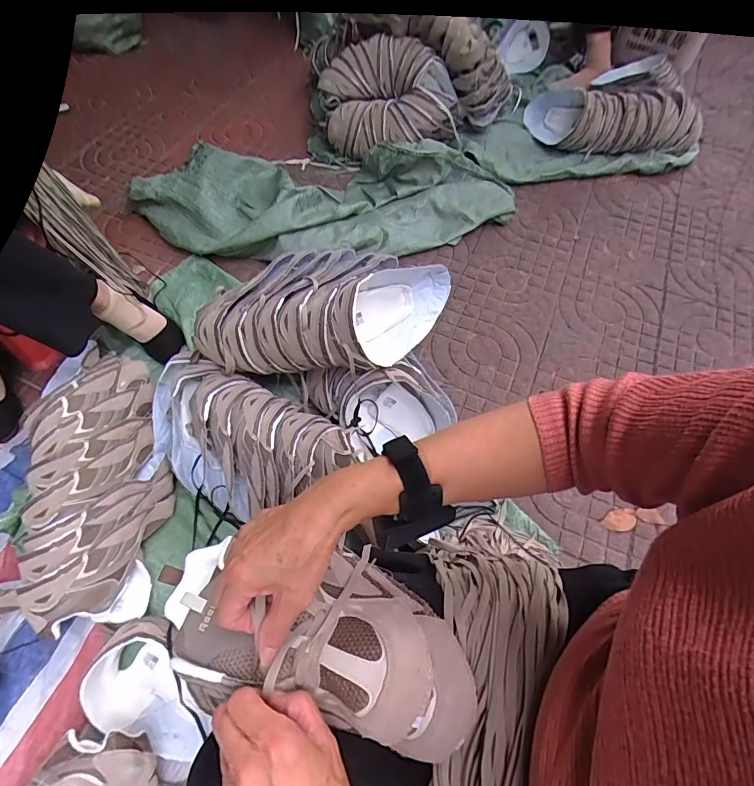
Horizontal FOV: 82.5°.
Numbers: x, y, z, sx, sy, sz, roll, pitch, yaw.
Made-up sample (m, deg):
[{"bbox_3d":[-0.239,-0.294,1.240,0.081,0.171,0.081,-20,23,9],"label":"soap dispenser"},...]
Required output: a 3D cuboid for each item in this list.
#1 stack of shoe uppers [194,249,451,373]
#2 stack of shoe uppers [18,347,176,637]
[{"bbox_3d":[-0.093,-0.149,0.775,0.436,0.147,0.208,4,60,3],"label":"stack of shoe uppers"},{"bbox_3d":[-0.477,0.119,0.743,0.199,0.131,0.499,-13,60,-7],"label":"stack of shoe uppers"}]

